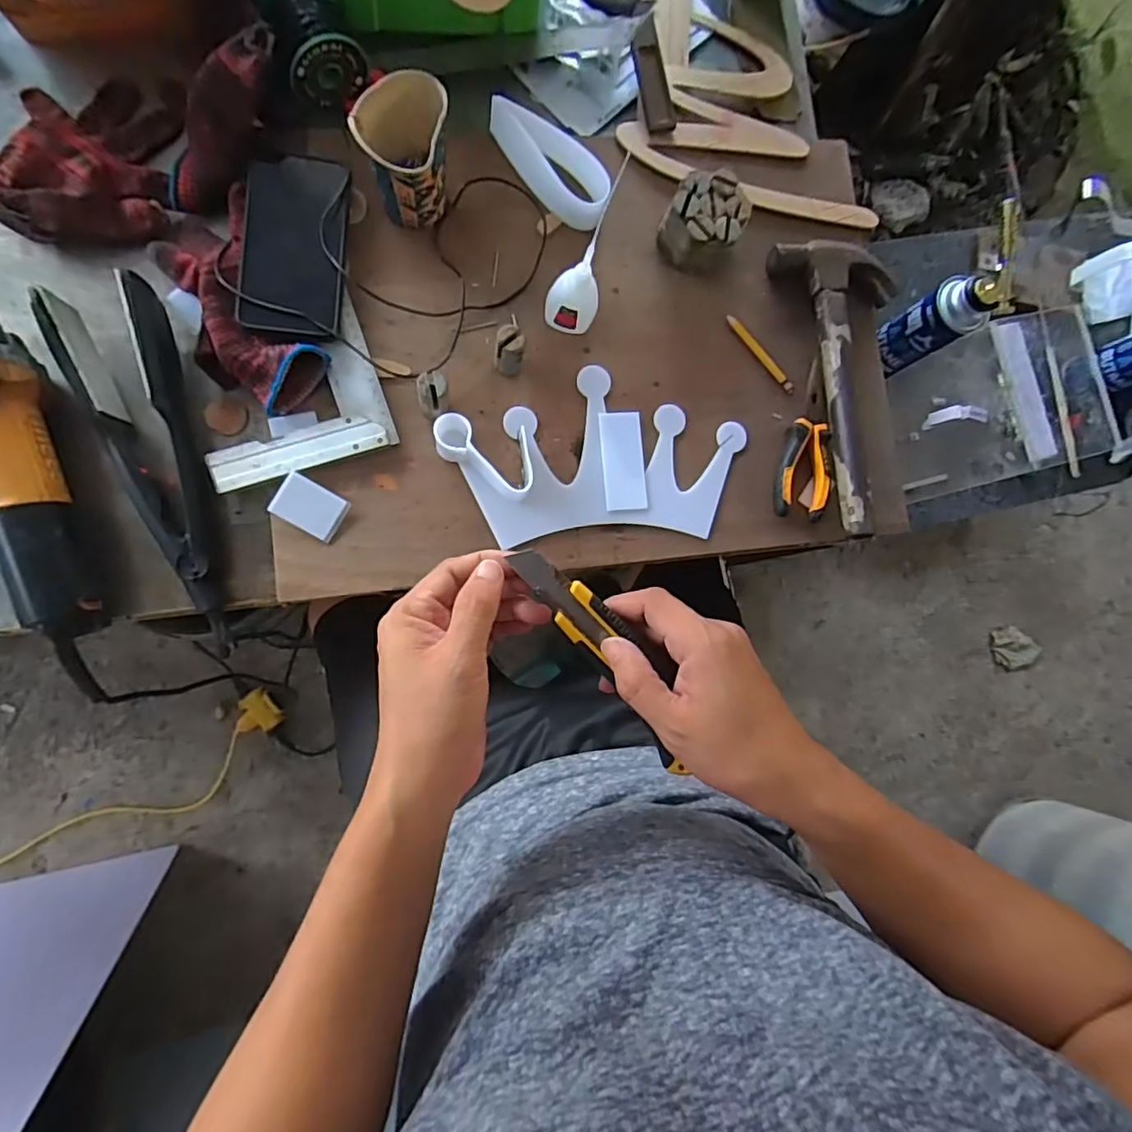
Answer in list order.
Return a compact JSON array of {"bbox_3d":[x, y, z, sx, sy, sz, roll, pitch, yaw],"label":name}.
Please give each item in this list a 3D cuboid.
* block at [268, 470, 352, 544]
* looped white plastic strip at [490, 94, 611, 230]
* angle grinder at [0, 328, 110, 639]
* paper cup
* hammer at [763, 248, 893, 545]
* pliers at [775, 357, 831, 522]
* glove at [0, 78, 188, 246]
[{"bbox_3d":[-0.215,-0.050,0.503,0.054,0.015,0.040,30,82,-6],"label":"block"},{"bbox_3d":[-0.016,-0.365,0.544,0.127,0.038,0.044,34,82,-6],"label":"looped white plastic strip"},{"bbox_3d":[-0.427,-0.084,0.447,0.081,0.068,0.292,-19,101,-9],"label":"angle grinder"},{"bbox_3d":[-0.133,-0.337,0.498,0.068,0.095,0.071,1,86,-9],"label":"paper cup"},{"bbox_3d":[0.287,-0.179,0.579,0.116,0.035,0.291,-12,88,-10],"label":"hammer"},{"bbox_3d":[0.230,-0.121,0.574,0.048,0.014,0.152,8,85,-9],"label":"pliers"},{"bbox_3d":[-0.404,-0.349,0.503,0.129,0.040,0.156,6,85,-9],"label":"glove"}]

